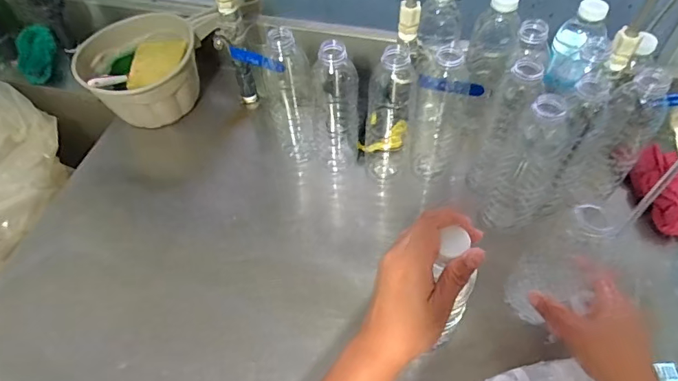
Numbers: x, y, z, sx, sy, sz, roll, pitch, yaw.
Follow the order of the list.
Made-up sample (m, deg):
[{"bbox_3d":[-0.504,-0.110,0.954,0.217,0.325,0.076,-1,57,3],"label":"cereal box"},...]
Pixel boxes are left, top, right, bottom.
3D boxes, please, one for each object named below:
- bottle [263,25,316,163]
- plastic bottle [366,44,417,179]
[{"bbox_3d":[-0.067,-0.137,0.625,0.056,0.208,0.075,-4,53,-1],"label":"bottle"},{"bbox_3d":[0.066,-0.092,0.595,0.061,0.206,0.058,7,54,7],"label":"plastic bottle"}]

